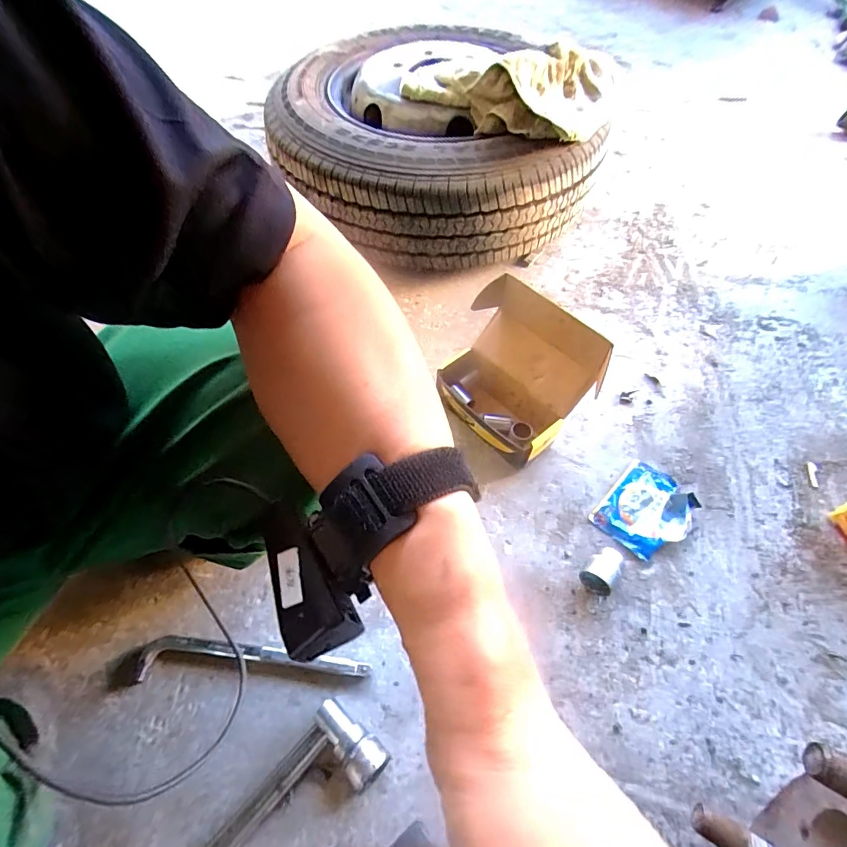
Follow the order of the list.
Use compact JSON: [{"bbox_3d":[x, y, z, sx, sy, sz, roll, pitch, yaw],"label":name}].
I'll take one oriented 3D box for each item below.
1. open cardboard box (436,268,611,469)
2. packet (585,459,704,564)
[{"bbox_3d":[0.112,-0.068,0.610,0.136,0.166,0.195,-36,65,-21],"label":"open cardboard box"},{"bbox_3d":[0.292,0.112,0.585,0.098,0.015,0.121,40,66,22],"label":"packet"}]

